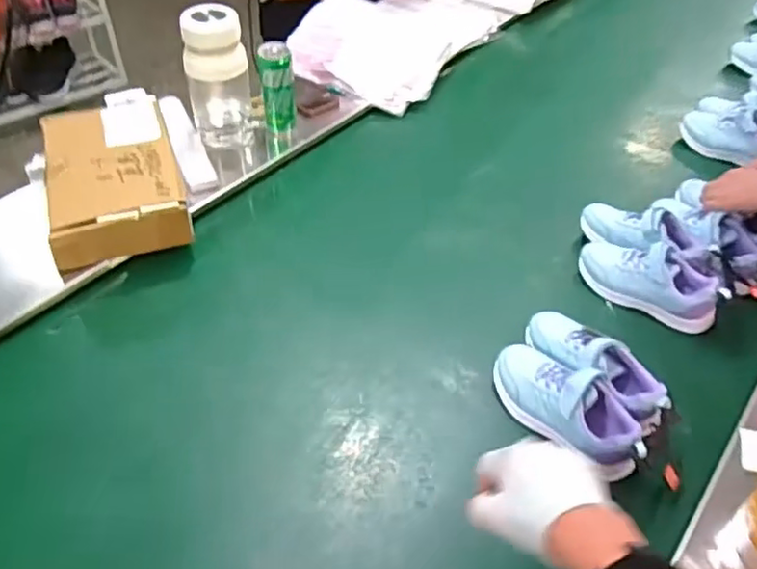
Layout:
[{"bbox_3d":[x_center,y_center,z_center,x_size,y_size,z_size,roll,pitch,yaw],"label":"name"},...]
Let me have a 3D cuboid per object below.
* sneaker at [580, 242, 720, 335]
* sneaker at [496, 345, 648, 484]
[{"bbox_3d":[0.373,-0.008,0.882,0.191,0.064,0.088,31,53,26],"label":"sneaker"},{"bbox_3d":[0.214,0.133,0.732,0.081,0.068,0.191,-34,55,-29],"label":"sneaker"}]

